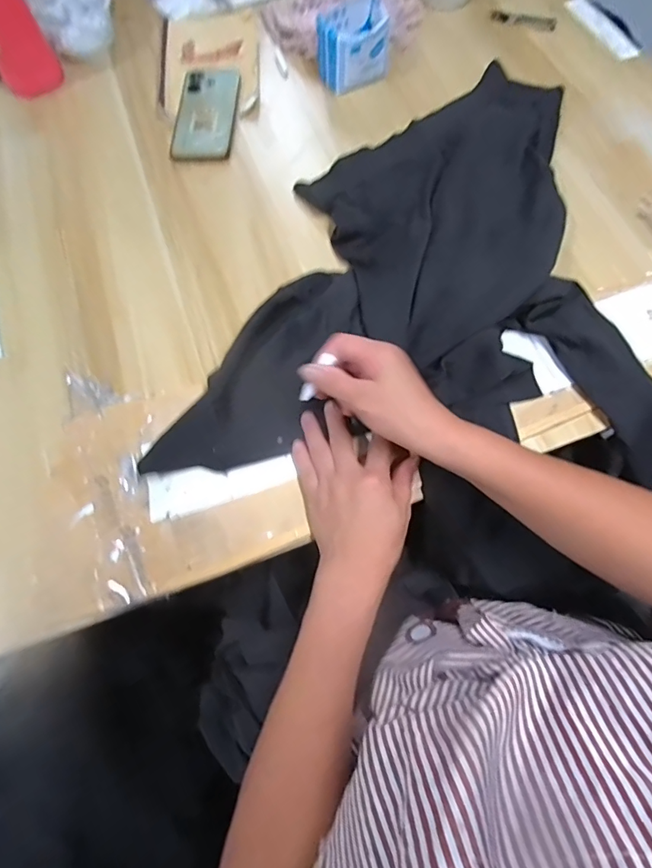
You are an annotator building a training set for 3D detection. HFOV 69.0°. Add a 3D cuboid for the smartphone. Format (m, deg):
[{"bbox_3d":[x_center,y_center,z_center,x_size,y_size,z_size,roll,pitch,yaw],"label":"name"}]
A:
[{"bbox_3d":[-0.161,-0.432,0.638,0.078,0.014,0.167,0,66,3],"label":"smartphone"}]

